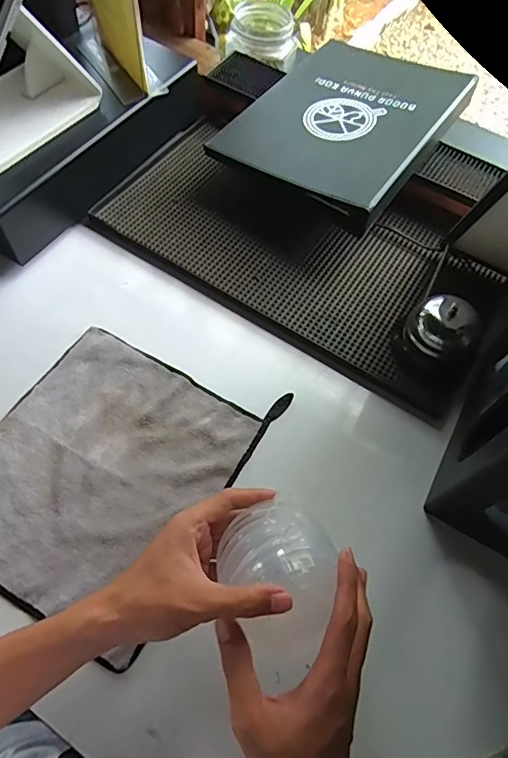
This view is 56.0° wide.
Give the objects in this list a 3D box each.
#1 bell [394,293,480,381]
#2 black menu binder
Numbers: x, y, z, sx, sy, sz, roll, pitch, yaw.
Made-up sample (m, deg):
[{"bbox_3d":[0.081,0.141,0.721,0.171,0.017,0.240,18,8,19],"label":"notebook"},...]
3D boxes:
[{"bbox_3d":[0.204,-0.049,0.537,0.071,0.071,0.083,33,66,13],"label":"bell"},{"bbox_3d":[0.122,-0.350,0.634,0.238,0.033,0.318,31,66,13],"label":"black menu binder"}]

